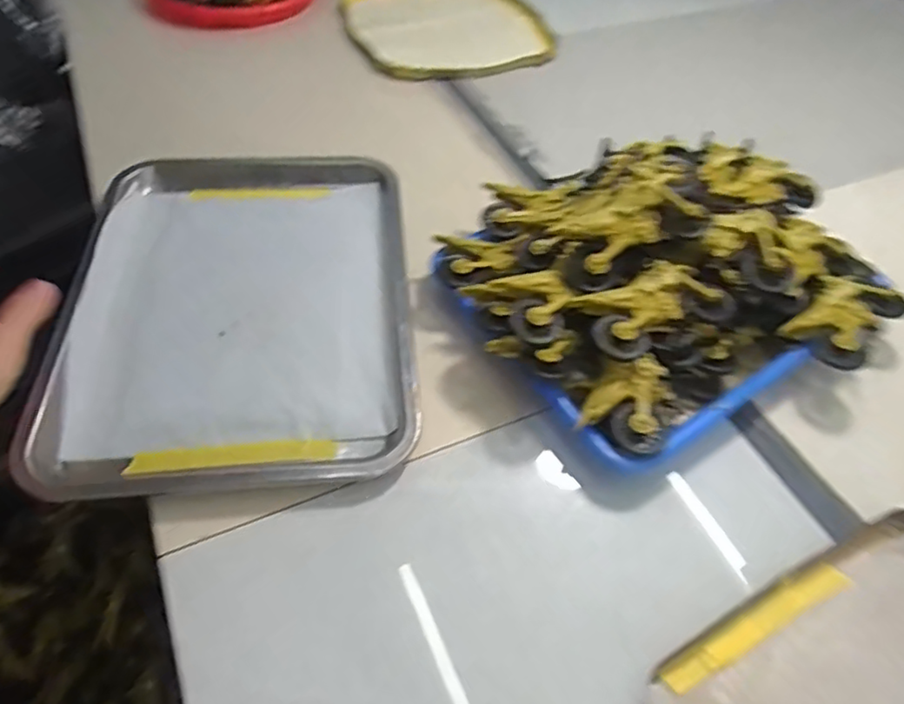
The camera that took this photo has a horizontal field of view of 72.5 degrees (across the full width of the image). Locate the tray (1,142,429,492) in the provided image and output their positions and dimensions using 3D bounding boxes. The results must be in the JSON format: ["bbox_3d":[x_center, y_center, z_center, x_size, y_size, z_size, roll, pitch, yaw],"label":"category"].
[{"bbox_3d":[-0.167,-0.047,0.499,0.260,0.023,0.341,-3,53,-6],"label":"tray"}]

